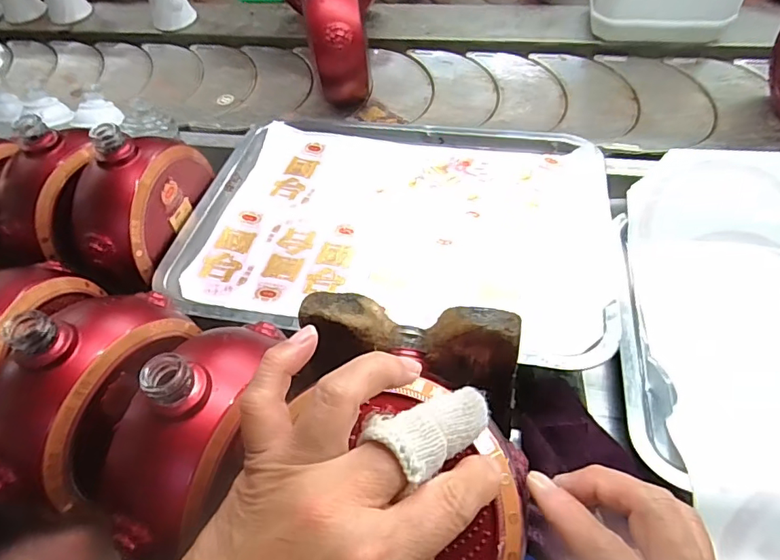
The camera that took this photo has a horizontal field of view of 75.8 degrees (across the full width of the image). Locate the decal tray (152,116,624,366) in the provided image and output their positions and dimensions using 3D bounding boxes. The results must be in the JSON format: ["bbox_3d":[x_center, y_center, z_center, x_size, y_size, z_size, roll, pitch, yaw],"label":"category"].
[{"bbox_3d":[0.009,-0.059,0.434,0.341,0.027,0.256,8,56,12],"label":"decal tray"}]

